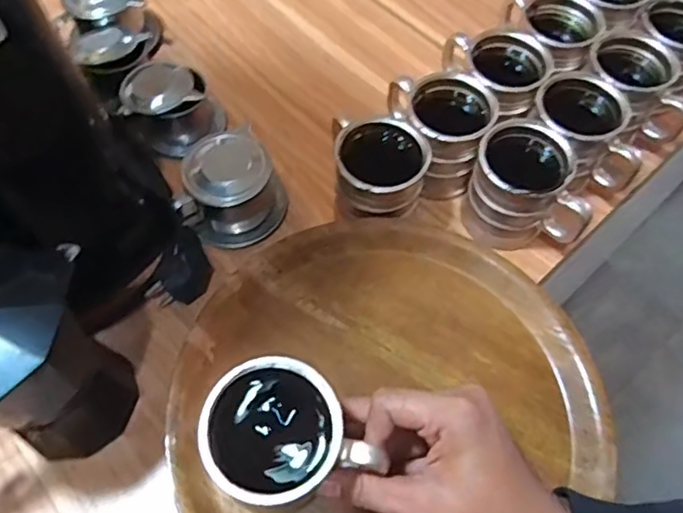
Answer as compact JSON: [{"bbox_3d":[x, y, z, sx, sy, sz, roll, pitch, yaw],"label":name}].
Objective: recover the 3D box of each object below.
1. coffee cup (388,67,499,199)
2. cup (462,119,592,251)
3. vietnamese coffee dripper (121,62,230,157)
[{"bbox_3d":[0.084,-0.107,0.520,0.088,0.089,0.079,6,61,2],"label":"coffee cup"},{"bbox_3d":[0.152,-0.058,0.494,0.088,0.097,0.075,7,61,3],"label":"cup"},{"bbox_3d":[-0.159,-0.142,0.551,0.087,0.055,0.072,-28,66,-16],"label":"vietnamese coffee dripper"}]

